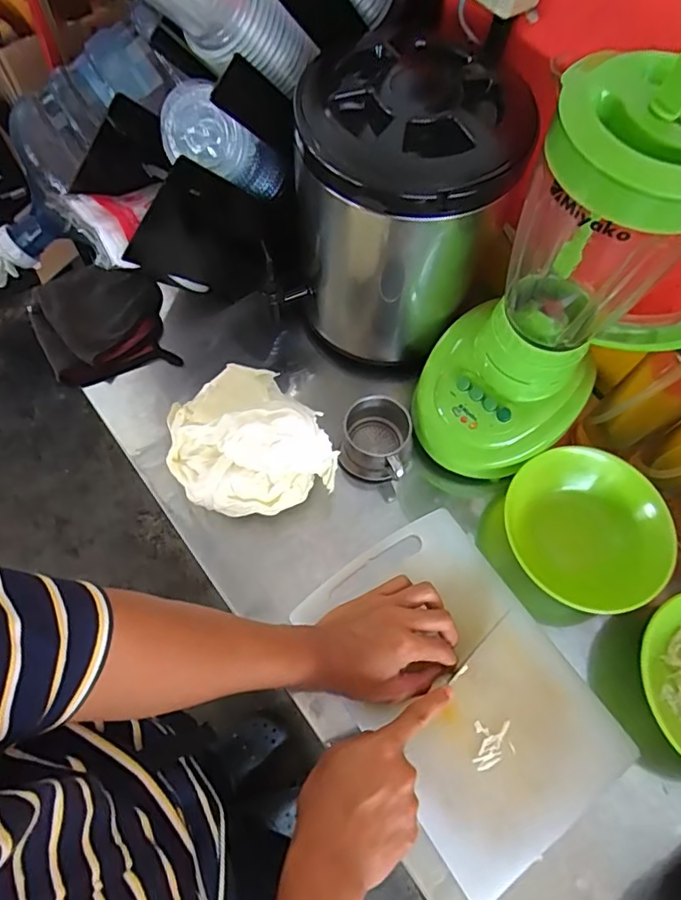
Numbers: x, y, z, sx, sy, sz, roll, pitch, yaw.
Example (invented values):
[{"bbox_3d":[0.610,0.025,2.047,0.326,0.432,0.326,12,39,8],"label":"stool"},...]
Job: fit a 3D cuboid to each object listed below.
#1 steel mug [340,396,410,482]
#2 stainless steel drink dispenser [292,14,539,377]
[{"bbox_3d":[0.040,-0.008,0.630,0.086,0.072,0.088,8,66,1],"label":"steel mug"},{"bbox_3d":[0.053,-0.268,0.609,0.192,0.294,0.242,0,66,-3],"label":"stainless steel drink dispenser"}]

